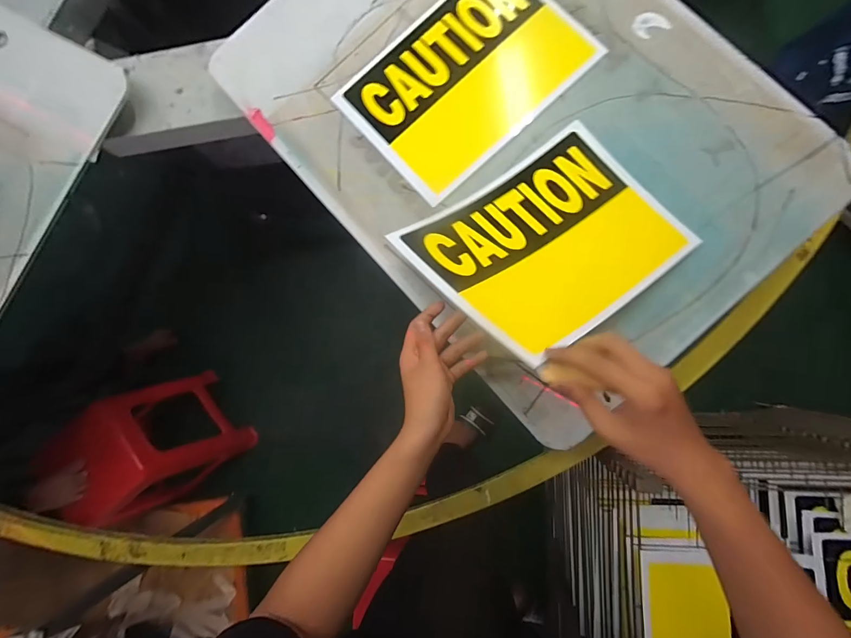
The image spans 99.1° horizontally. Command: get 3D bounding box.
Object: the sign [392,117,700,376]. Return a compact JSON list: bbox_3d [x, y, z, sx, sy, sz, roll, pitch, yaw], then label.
[{"bbox_3d":[0.164,-0.111,0.470,0.343,0.053,0.242,-32,71,-18],"label":"sign"}]

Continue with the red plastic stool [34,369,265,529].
[{"bbox_3d":[-0.849,0.393,1.156,0.266,0.440,0.329,-41,83,1],"label":"red plastic stool"}]

